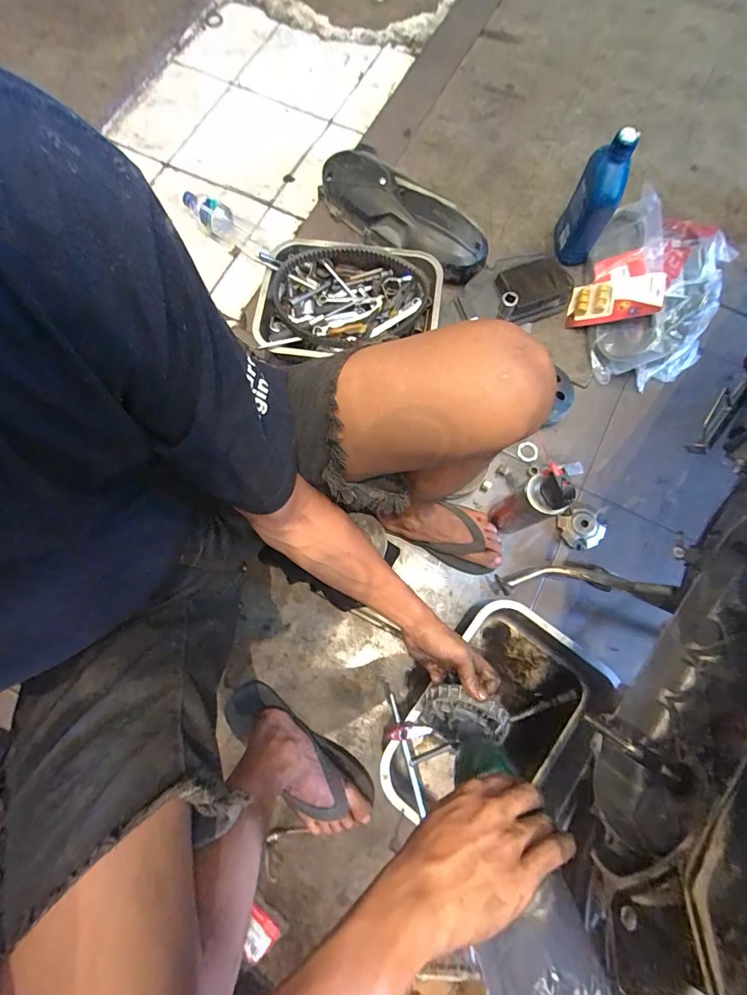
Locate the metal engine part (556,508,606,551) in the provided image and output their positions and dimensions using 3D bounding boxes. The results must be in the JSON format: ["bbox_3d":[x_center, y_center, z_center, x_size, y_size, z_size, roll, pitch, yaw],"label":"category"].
[{"bbox_3d":[0.391,0.058,0.745,0.074,0.020,0.077,-30,78,-6],"label":"metal engine part"}]

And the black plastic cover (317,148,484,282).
[{"bbox_3d":[0.056,-0.625,0.863,0.159,0.065,0.449,-41,79,-9],"label":"black plastic cover"}]

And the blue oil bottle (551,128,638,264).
[{"bbox_3d":[0.420,-0.561,0.758,0.085,0.218,0.055,23,78,6],"label":"blue oil bottle"}]

